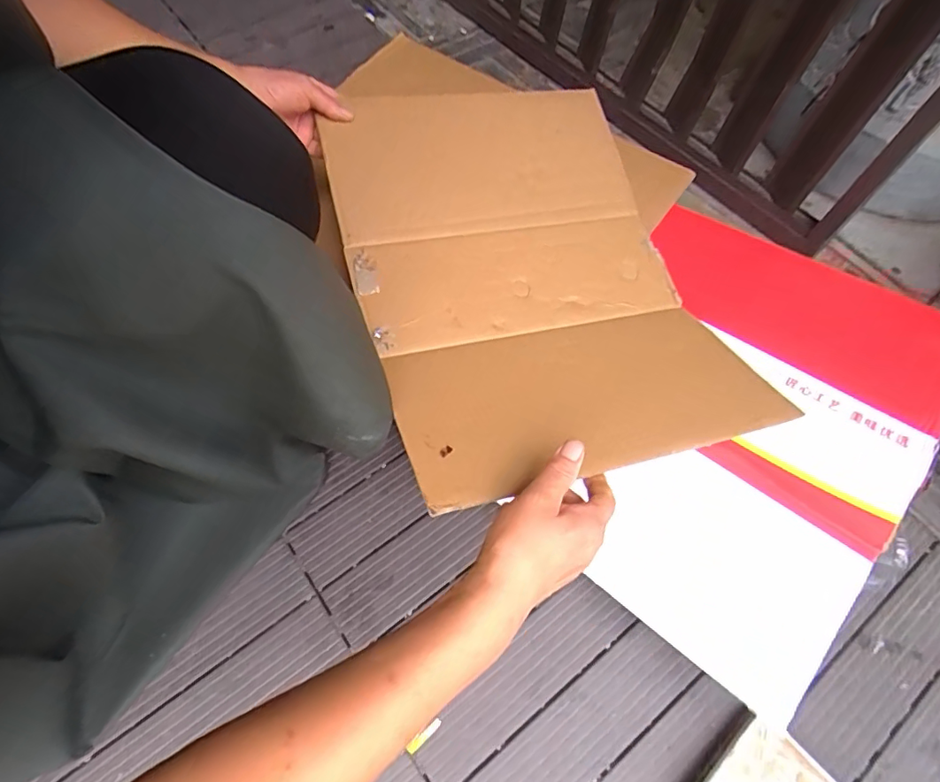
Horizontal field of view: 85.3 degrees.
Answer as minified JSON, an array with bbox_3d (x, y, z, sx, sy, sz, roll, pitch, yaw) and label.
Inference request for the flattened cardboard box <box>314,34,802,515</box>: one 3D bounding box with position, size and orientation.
[{"bbox_3d":[0.052,-0.164,0.553,0.346,0.109,0.538,-15,66,-10],"label":"flattened cardboard box"}]

